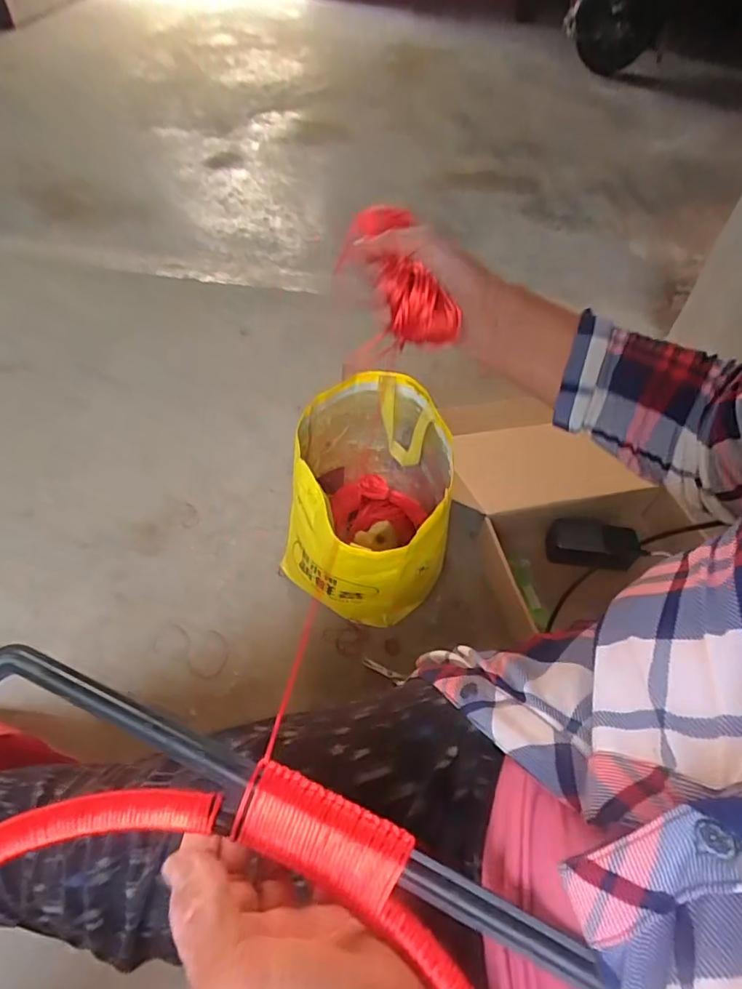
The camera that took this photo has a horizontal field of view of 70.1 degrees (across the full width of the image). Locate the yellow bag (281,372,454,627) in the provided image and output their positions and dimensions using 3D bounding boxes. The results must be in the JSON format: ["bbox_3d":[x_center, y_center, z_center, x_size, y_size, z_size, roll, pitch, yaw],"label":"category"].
[{"bbox_3d":[-0.005,0.025,0.744,0.214,0.259,0.276,8,51,3],"label":"yellow bag"}]

